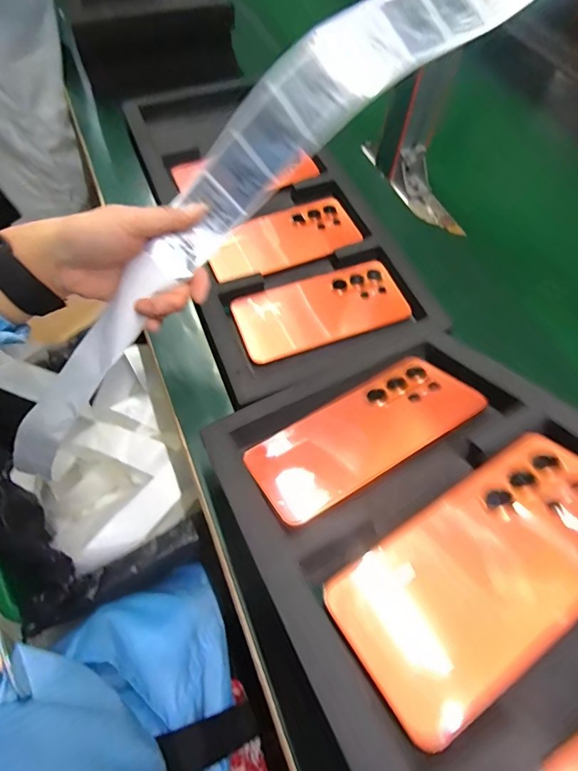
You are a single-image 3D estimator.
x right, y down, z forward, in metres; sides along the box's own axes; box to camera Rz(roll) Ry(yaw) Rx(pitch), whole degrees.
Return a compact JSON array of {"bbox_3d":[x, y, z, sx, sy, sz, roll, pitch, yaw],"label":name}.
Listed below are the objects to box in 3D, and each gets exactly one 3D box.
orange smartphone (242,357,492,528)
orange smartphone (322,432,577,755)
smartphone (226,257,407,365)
[{"bbox_3d":[0.054,0.032,0.304,0.168,0.004,0.080,-28,43,-16],"label":"orange smartphone"},{"bbox_3d":[0.106,0.090,0.218,0.169,0.004,0.080,-30,42,-15],"label":"orange smartphone"},{"bbox_3d":[0.032,-0.078,0.423,0.170,0.012,0.079,-17,64,-12],"label":"smartphone"}]

